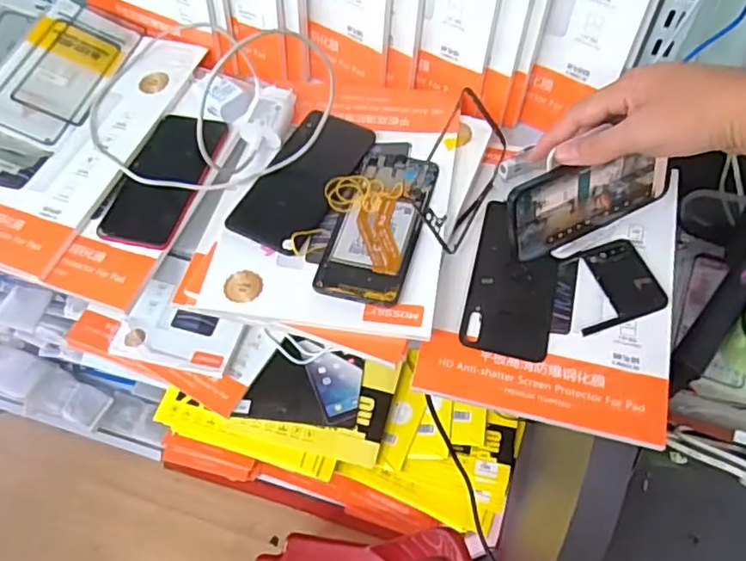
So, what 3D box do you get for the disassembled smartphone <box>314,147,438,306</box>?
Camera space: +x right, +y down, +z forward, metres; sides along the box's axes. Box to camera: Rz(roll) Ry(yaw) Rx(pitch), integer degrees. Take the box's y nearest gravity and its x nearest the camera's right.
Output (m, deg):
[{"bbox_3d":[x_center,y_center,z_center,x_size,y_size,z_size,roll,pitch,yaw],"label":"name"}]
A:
[{"bbox_3d":[-0.001,-0.052,0.539,0.087,0.010,0.153,13,61,9],"label":"disassembled smartphone"}]

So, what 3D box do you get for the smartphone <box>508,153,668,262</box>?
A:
[{"bbox_3d":[0.180,-0.069,0.514,0.149,0.073,0.006,-24,39,-11],"label":"smartphone"}]

